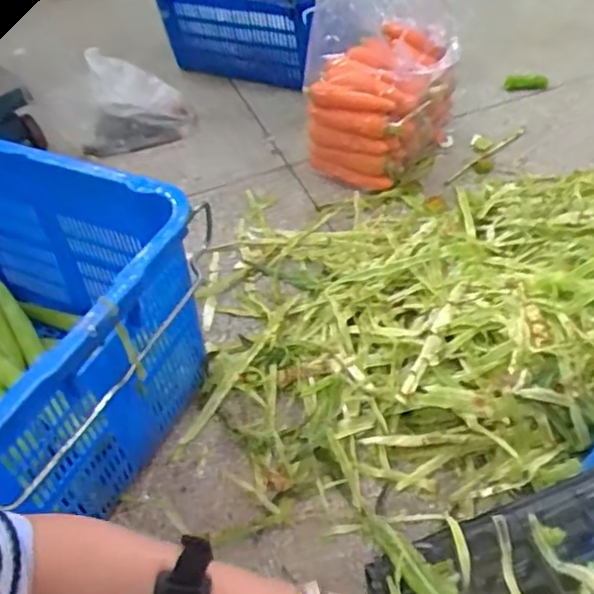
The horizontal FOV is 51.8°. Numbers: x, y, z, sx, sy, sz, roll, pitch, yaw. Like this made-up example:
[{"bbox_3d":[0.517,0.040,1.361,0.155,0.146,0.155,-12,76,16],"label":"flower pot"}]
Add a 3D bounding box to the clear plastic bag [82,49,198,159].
[{"bbox_3d":[-0.419,-0.501,1.556,0.281,0.169,0.219,-15,47,-7],"label":"clear plastic bag"}]

